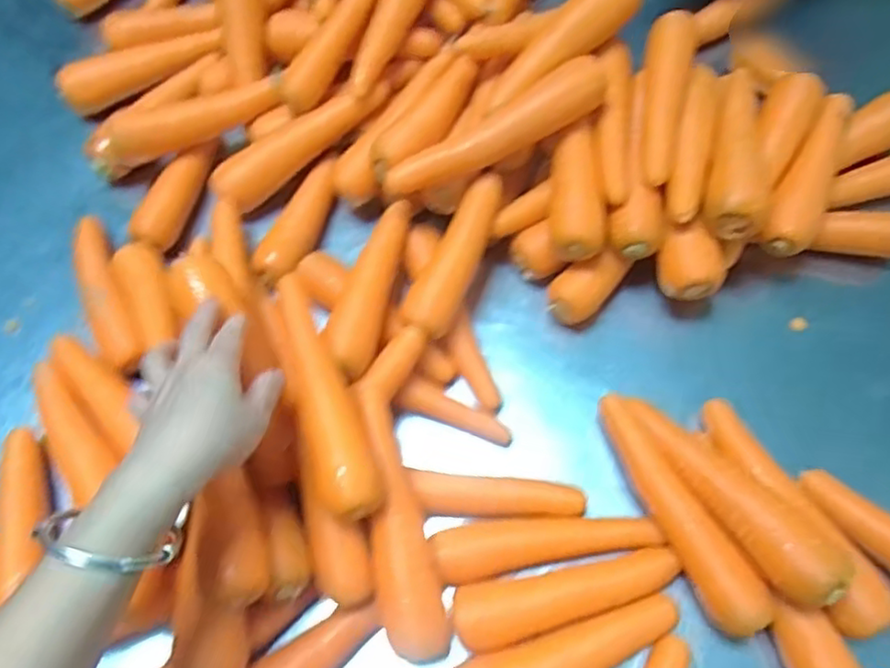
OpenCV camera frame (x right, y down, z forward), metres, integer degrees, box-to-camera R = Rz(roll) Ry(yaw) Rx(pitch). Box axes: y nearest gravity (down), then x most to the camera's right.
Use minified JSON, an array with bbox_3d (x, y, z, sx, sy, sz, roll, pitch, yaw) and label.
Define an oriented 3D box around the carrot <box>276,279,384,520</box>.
[{"bbox_3d":[-0.089,0.037,0.449,0.043,0.032,0.182,-22,66,-9],"label":"carrot"}]

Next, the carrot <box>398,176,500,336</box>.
[{"bbox_3d":[0.011,-0.066,0.531,0.039,0.030,0.148,21,66,11],"label":"carrot"}]

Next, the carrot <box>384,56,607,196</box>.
[{"bbox_3d":[0.041,-0.169,0.532,0.195,0.042,0.041,-26,67,-11],"label":"carrot"}]

